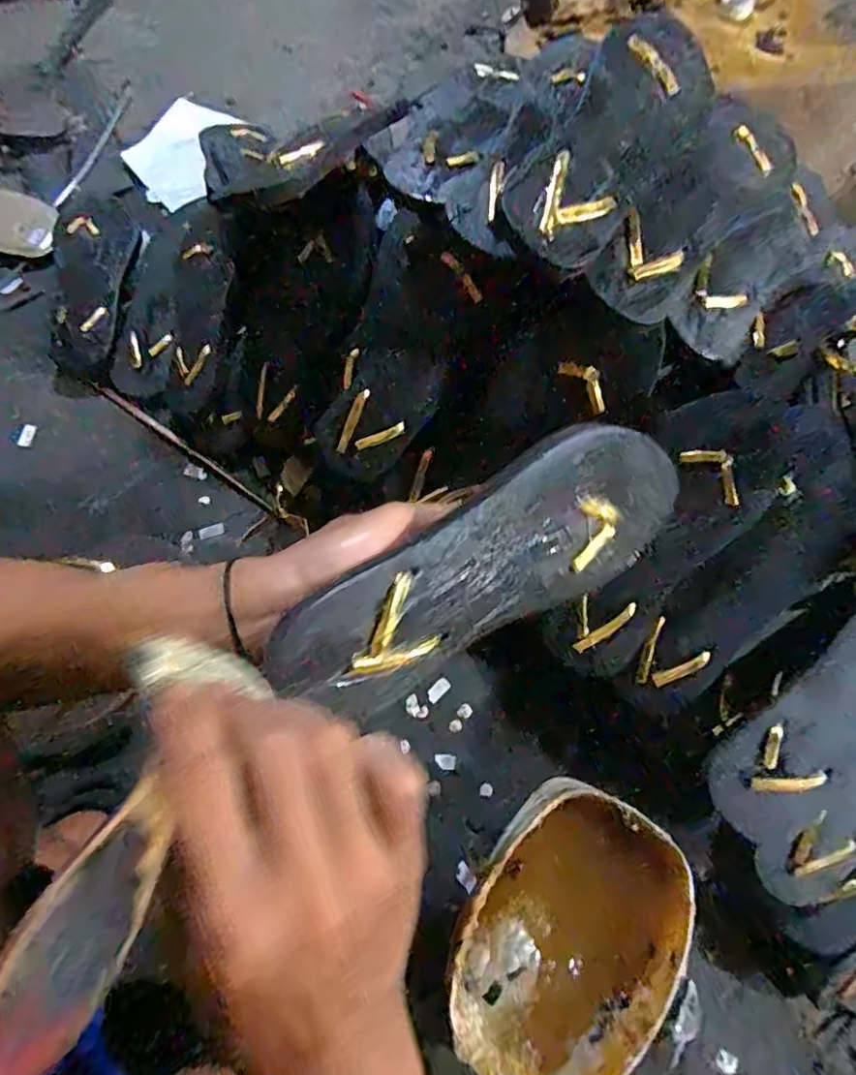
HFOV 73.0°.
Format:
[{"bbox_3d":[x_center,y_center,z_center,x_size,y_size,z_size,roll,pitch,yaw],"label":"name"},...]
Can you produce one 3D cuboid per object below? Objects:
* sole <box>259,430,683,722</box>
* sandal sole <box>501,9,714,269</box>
[{"bbox_3d":[0.034,0.009,0.282,0.229,0.091,0.009,-24,29,-23],"label":"sole"},{"bbox_3d":[0.122,-0.259,0.374,0.074,0.016,0.209,38,73,-12],"label":"sandal sole"}]

